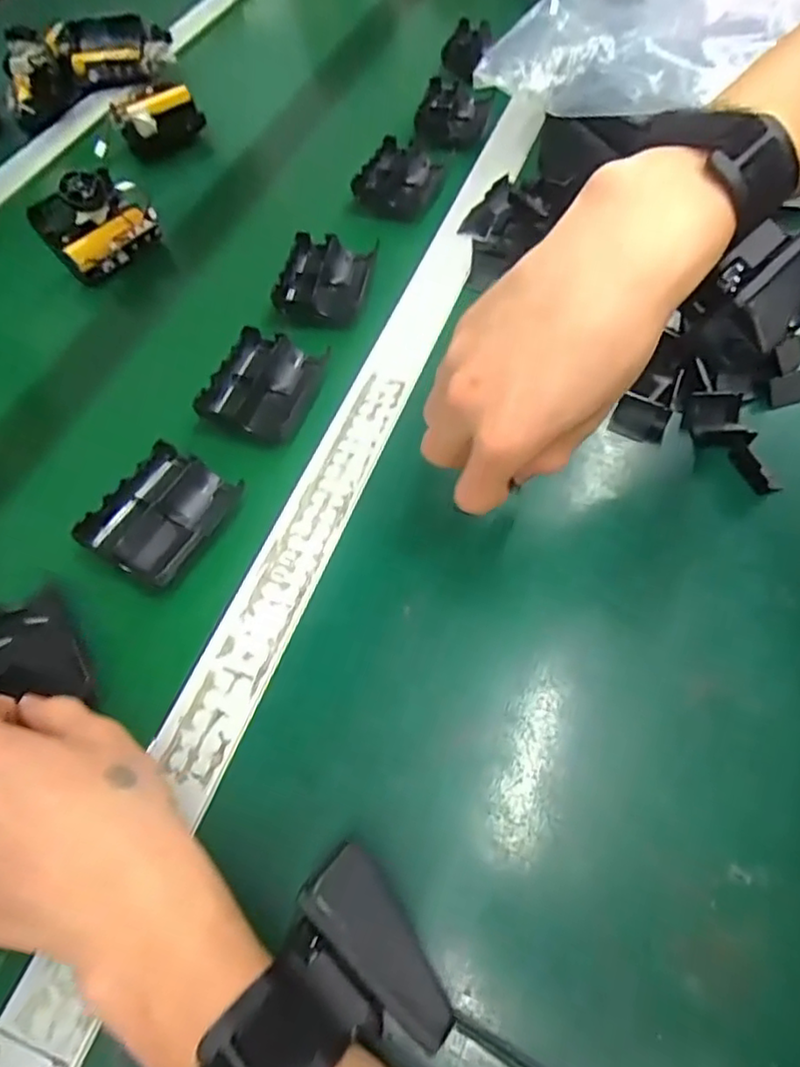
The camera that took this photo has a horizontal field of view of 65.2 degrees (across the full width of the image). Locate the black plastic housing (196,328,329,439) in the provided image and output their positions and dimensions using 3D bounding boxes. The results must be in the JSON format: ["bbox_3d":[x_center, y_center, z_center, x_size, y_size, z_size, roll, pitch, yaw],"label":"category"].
[{"bbox_3d":[-0.093,-0.102,0.422,0.064,0.024,0.078,16,61,12],"label":"black plastic housing"}]

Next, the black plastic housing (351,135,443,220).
[{"bbox_3d":[0.000,-0.310,0.549,0.060,0.023,0.082,17,61,12],"label":"black plastic housing"}]

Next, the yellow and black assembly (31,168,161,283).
[{"bbox_3d":[-0.247,-0.252,0.513,0.084,0.058,0.059,-35,64,-17],"label":"yellow and black assembly"}]

